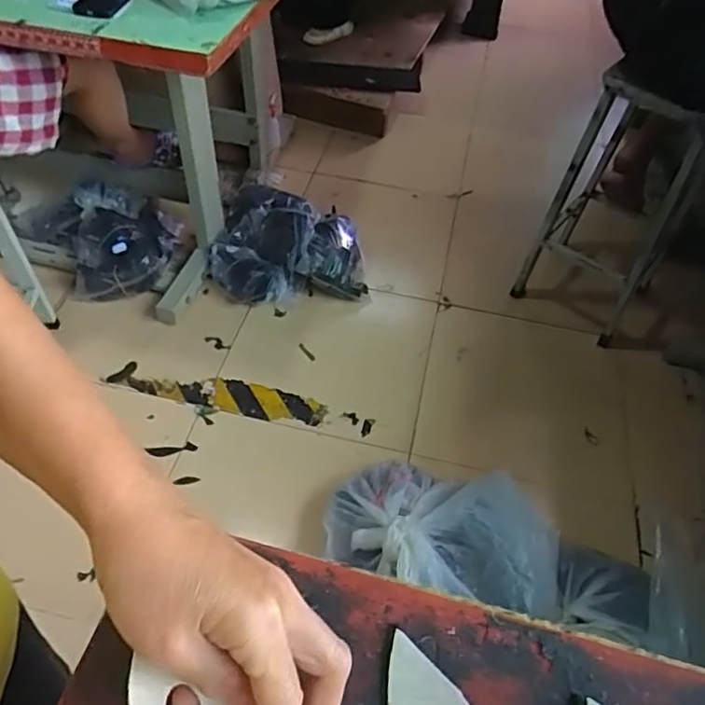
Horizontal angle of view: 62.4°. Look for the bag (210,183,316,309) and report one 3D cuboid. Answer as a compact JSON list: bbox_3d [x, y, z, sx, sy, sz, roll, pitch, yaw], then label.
[{"bbox_3d":[-0.251,-0.321,1.668,0.276,0.137,0.404,9,51,4],"label":"bag"}]

